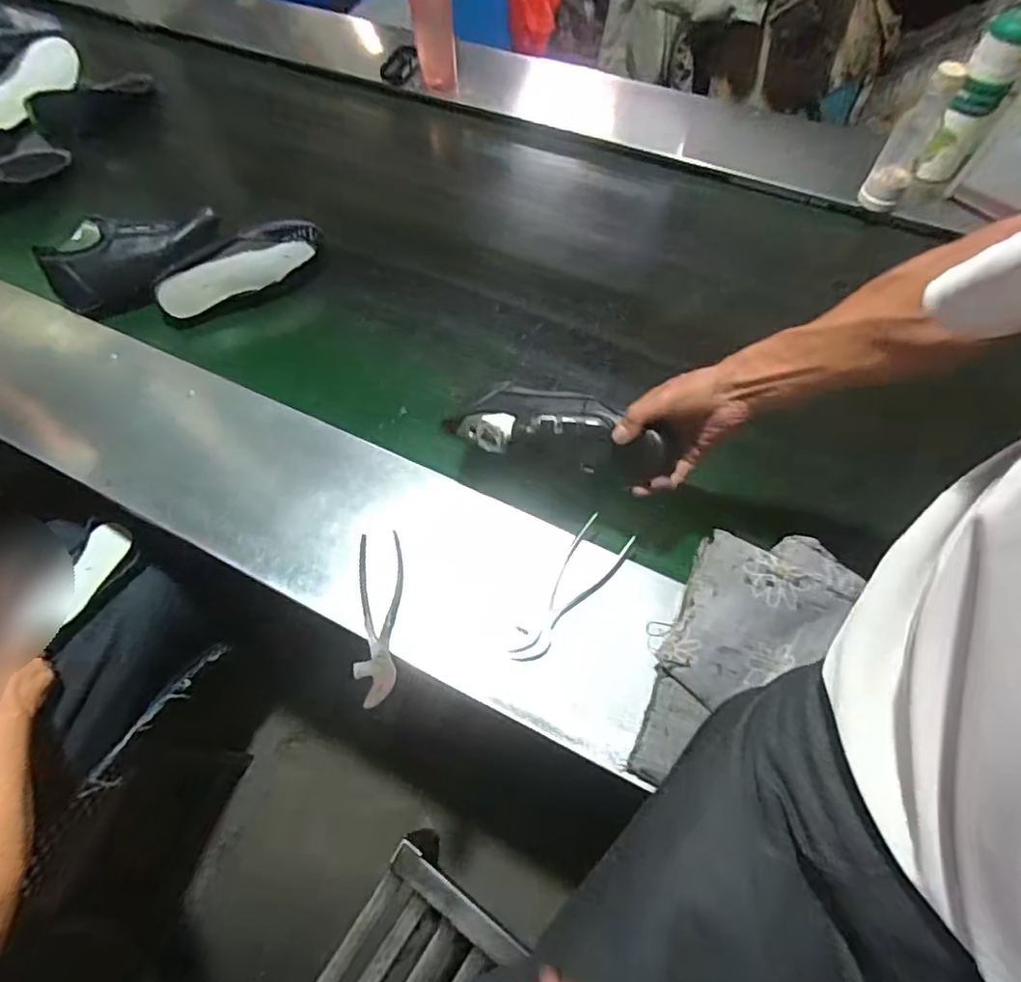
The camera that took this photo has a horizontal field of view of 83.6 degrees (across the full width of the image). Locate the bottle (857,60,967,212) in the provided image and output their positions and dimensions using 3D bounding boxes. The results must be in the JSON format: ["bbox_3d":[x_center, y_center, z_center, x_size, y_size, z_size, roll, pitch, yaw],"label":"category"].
[{"bbox_3d":[0.605,-0.529,0.867,0.058,0.197,0.051,30,67,17],"label":"bottle"}]

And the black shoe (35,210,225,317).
[{"bbox_3d":[-0.599,-0.370,0.931,0.269,0.100,0.099,-27,64,-12],"label":"black shoe"}]

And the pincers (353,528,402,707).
[{"bbox_3d":[-0.149,0.139,0.650,0.054,0.016,0.192,-6,62,-1],"label":"pincers"}]

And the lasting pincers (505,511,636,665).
[{"bbox_3d":[0.066,0.113,0.648,0.061,0.016,0.191,34,68,18],"label":"lasting pincers"}]

